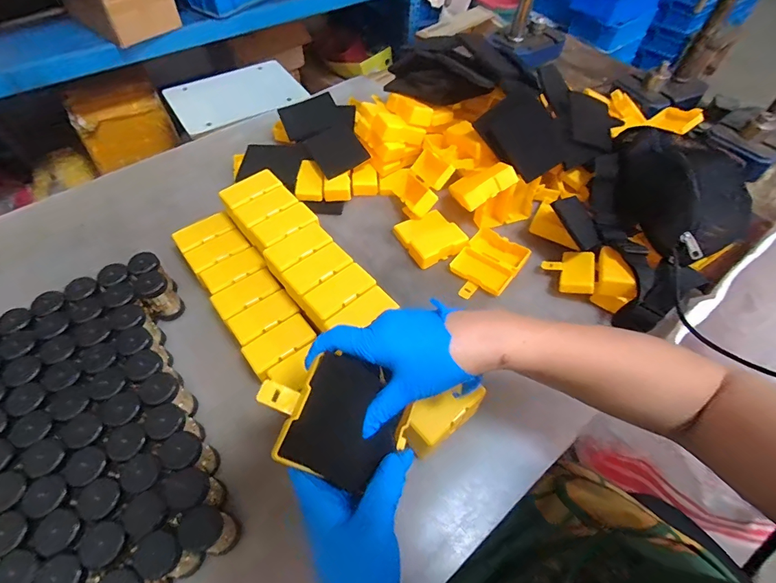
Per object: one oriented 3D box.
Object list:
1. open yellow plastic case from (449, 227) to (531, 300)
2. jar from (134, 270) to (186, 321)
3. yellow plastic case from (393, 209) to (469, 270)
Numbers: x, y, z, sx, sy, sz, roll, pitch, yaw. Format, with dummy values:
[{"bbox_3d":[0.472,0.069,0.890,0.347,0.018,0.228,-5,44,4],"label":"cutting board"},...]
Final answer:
[{"bbox_3d":[0.142,-0.036,0.576,0.083,0.032,0.109,32,60,18],"label":"open yellow plastic case"},{"bbox_3d":[-0.290,0.008,0.511,0.034,0.067,0.032,1,56,-2],"label":"jar"},{"bbox_3d":[0.066,-0.083,0.601,0.081,0.023,0.086,-25,61,-18],"label":"yellow plastic case"}]

